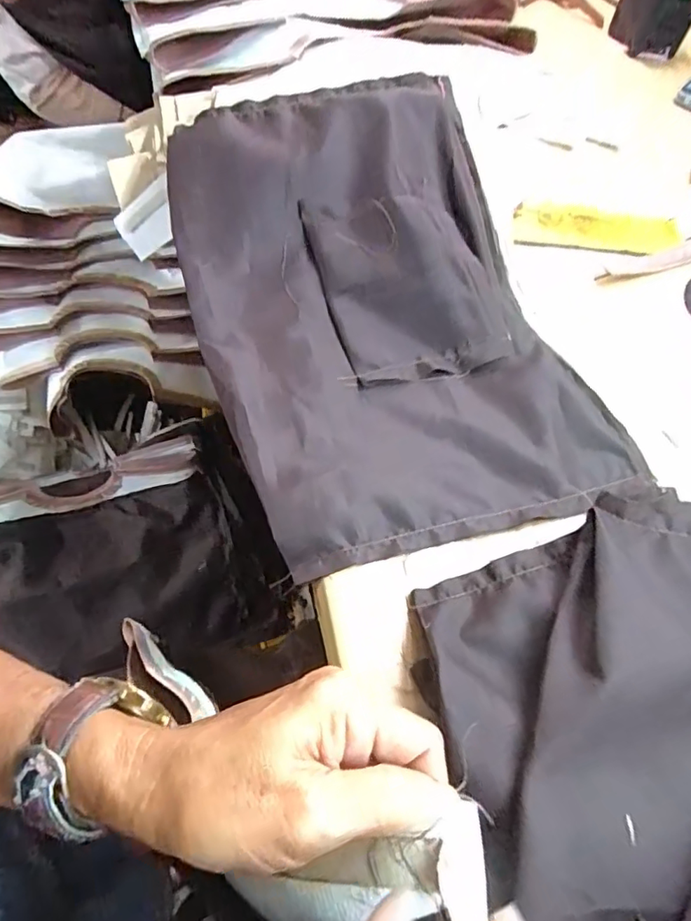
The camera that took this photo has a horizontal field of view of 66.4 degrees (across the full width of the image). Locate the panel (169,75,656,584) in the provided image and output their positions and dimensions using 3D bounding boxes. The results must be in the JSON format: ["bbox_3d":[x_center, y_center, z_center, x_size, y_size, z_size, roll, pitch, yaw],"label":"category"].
[{"bbox_3d":[0.018,-0.143,0.417,0.275,0.074,0.425,-15,61,-12],"label":"panel"}]

